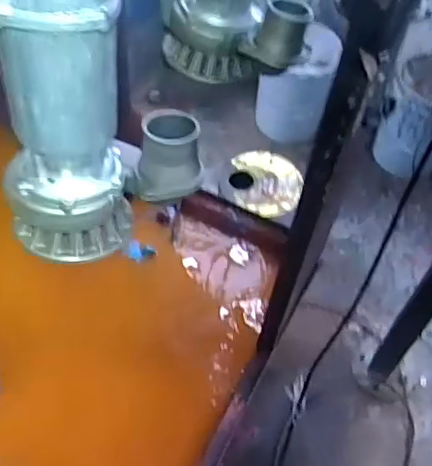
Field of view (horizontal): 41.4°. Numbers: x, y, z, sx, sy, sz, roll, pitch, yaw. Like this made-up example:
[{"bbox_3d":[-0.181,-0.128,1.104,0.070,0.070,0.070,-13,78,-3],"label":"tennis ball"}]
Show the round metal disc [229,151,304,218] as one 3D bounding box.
[{"bbox_3d":[0.152,-0.146,1.709,0.211,0.029,0.249,4,54,-1],"label":"round metal disc"}]

